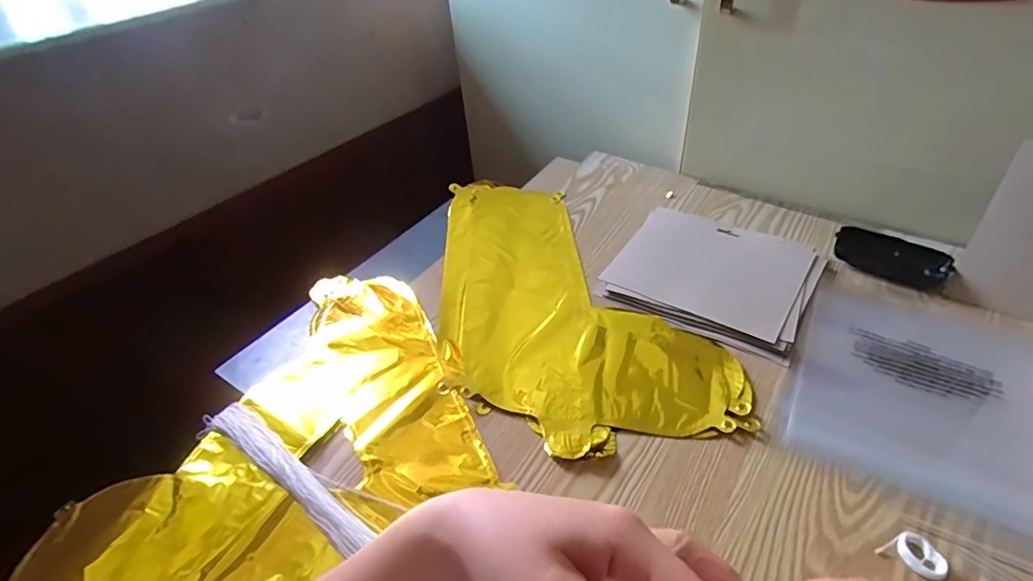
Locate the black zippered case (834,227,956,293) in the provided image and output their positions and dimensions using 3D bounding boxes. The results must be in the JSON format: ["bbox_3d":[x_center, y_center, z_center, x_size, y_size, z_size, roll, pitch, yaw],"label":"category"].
[{"bbox_3d":[0.419,-0.037,0.591,0.109,0.026,0.047,24,49,29],"label":"black zippered case"}]

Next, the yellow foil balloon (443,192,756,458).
[{"bbox_3d":[0.027,0.007,0.581,0.228,0.018,0.430,-20,44,-17],"label":"yellow foil balloon"}]

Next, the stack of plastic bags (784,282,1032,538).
[{"bbox_3d":[0.377,0.084,0.478,0.213,0.009,0.247,18,46,24],"label":"stack of plastic bags"}]

